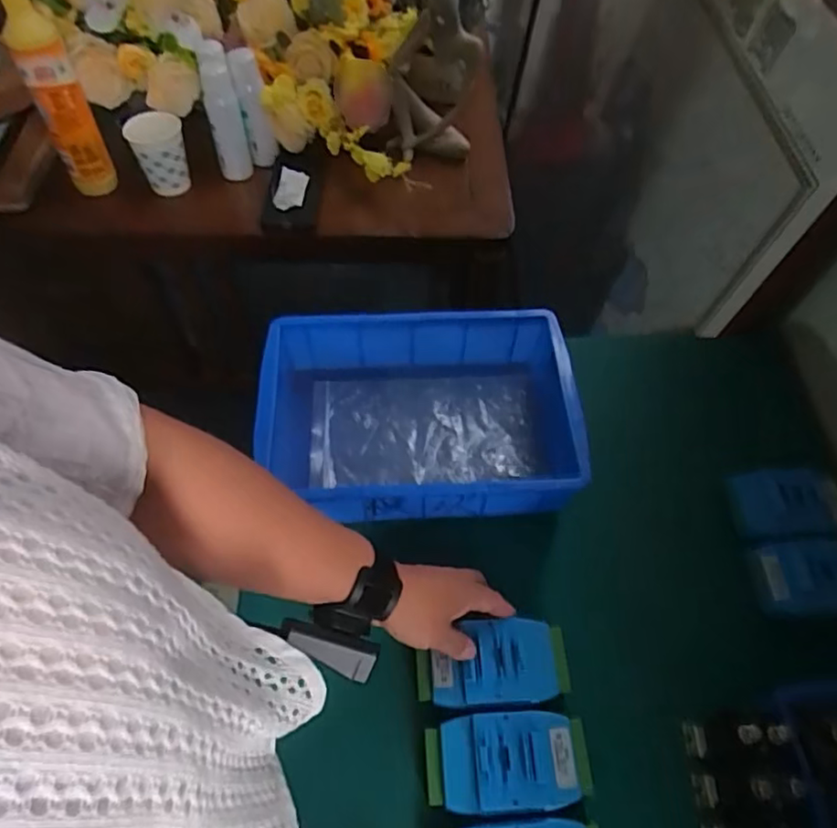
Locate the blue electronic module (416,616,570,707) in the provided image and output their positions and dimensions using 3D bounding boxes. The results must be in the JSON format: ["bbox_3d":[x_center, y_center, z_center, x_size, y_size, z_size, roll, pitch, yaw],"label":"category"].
[{"bbox_3d":[0.061,0.203,0.505,0.122,0.025,0.063,-3,57,-3],"label":"blue electronic module"}]

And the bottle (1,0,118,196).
[{"bbox_3d":[-0.441,-0.384,0.763,0.061,0.219,0.061,-26,61,-16],"label":"bottle"}]

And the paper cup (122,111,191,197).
[{"bbox_3d":[-0.345,-0.349,0.831,0.066,0.087,0.066,0,57,0],"label":"paper cup"}]

